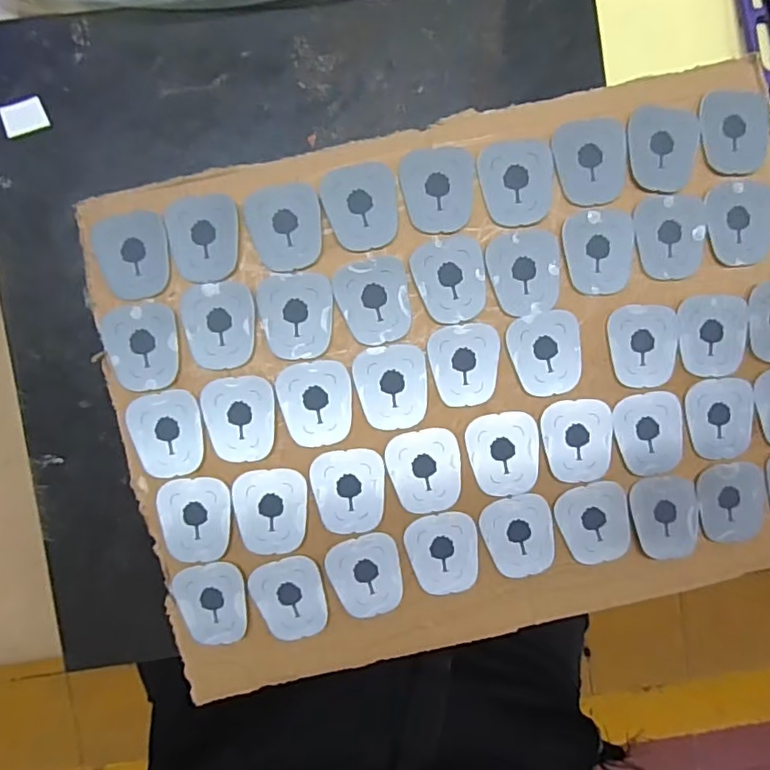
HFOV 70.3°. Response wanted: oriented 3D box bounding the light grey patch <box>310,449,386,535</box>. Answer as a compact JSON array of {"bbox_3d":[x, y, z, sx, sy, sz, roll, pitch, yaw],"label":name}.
[{"bbox_3d":[-0.016,0.050,0.253,0.033,0.004,0.038,-6,93,-3],"label":"light grey patch"}]

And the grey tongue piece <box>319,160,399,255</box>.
[{"bbox_3d":[-0.010,-0.082,0.252,0.032,0.004,0.039,-13,93,-2],"label":"grey tongue piece"}]

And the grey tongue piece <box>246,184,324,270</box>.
[{"bbox_3d":[-0.045,-0.072,0.248,0.031,0.004,0.038,-13,93,-2],"label":"grey tongue piece"}]

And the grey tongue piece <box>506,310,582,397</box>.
[{"bbox_3d":[0.077,-0.015,0.256,0.033,0.004,0.038,-14,93,-2],"label":"grey tongue piece"}]

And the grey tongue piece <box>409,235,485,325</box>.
[{"bbox_3d":[0.031,-0.049,0.254,0.033,0.004,0.039,-11,93,-2],"label":"grey tongue piece"}]

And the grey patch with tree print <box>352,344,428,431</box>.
[{"bbox_3d":[0.003,0.001,0.253,0.032,0.004,0.038,-6,93,-3],"label":"grey patch with tree print"}]

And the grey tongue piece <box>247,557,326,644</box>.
[{"bbox_3d":[-0.044,0.101,0.256,0.032,0.004,0.038,-15,93,-2],"label":"grey tongue piece"}]

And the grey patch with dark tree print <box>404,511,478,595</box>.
[{"bbox_3d":[0.029,0.080,0.259,0.033,0.004,0.038,-10,93,-2],"label":"grey patch with dark tree print"}]

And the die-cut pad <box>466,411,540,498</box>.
[{"bbox_3d":[0.056,0.033,0.258,0.033,0.004,0.039,-7,93,-3],"label":"die-cut pad"}]

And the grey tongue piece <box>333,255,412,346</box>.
[{"bbox_3d":[-0.004,-0.039,0.251,0.032,0.004,0.039,-14,93,-2],"label":"grey tongue piece"}]

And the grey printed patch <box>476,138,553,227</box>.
[{"bbox_3d":[0.061,-0.094,0.252,0.033,0.004,0.038,-5,93,-3],"label":"grey printed patch"}]

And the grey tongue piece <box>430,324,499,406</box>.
[{"bbox_3d":[0.037,-0.009,0.255,0.032,0.004,0.037,2,92,-3],"label":"grey tongue piece"}]

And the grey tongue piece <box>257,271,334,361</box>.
[{"bbox_3d":[-0.040,-0.032,0.250,0.033,0.004,0.039,-2,93,-3],"label":"grey tongue piece"}]

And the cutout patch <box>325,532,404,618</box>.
[{"bbox_3d":[-0.008,0.090,0.258,0.032,0.005,0.038,-18,93,-2],"label":"cutout patch"}]

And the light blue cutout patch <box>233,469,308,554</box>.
[{"bbox_3d":[-0.052,0.059,0.252,0.032,0.004,0.038,-4,93,-3],"label":"light blue cutout patch"}]

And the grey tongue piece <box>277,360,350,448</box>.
[{"bbox_3d":[-0.032,0.009,0.251,0.032,0.004,0.038,-7,93,-3],"label":"grey tongue piece"}]

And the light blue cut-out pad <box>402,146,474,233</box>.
[{"bbox_3d":[0.024,-0.091,0.252,0.033,0.004,0.039,2,92,-3],"label":"light blue cut-out pad"}]

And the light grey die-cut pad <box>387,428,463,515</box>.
[{"bbox_3d":[0.019,0.041,0.255,0.033,0.004,0.038,-10,93,-2],"label":"light grey die-cut pad"}]

